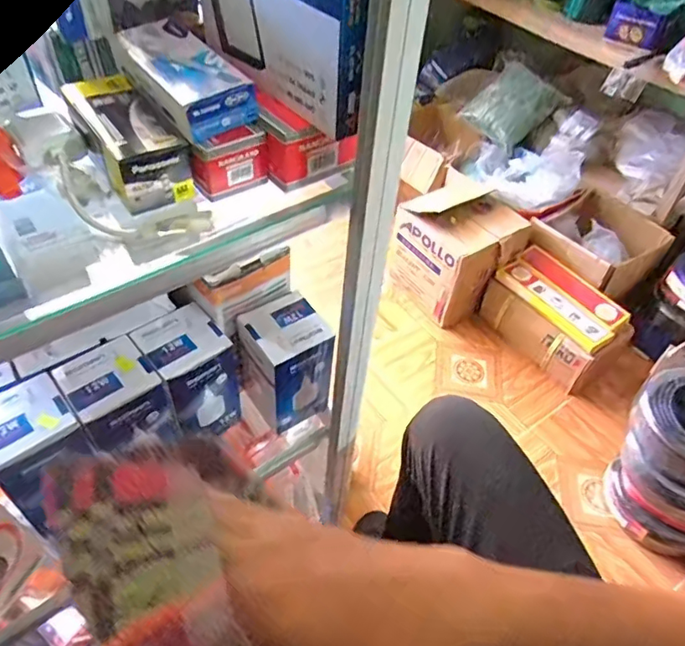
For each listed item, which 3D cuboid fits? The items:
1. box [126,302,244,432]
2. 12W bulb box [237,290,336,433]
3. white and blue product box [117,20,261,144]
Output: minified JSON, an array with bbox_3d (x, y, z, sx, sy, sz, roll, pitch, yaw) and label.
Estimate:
[{"bbox_3d":[-0.179,0.066,0.650,0.089,0.145,0.094,-22,54,-23],"label":"box"},{"bbox_3d":[-0.071,0.049,0.677,0.083,0.157,0.087,-31,57,-28],"label":"12W bulb box"},{"bbox_3d":[-0.127,-0.195,0.424,0.059,0.033,0.137,-27,56,-26],"label":"white and blue product box"}]

